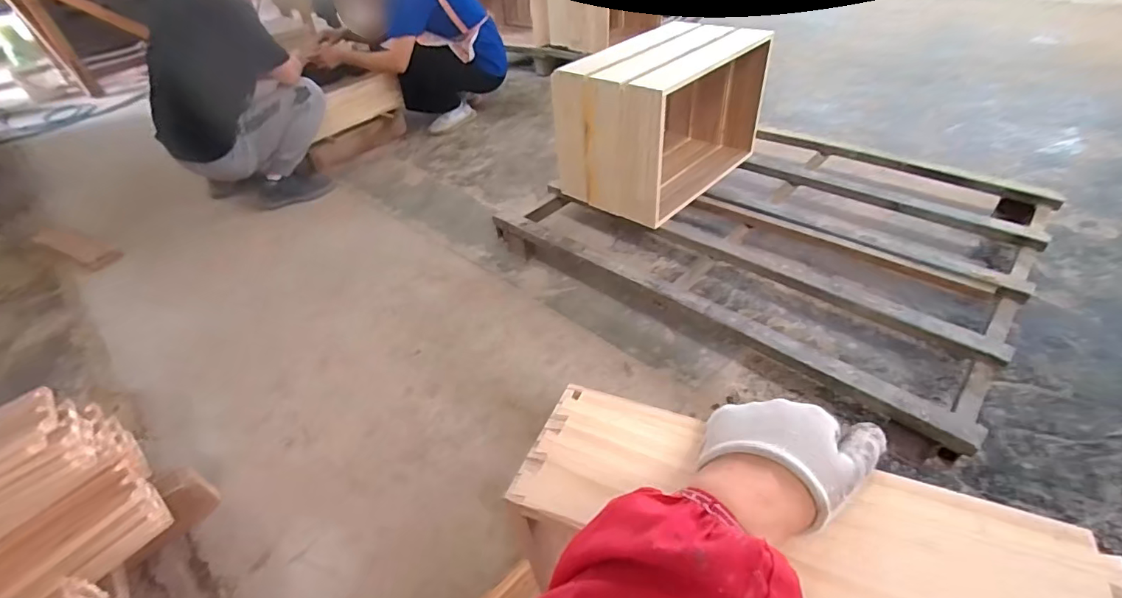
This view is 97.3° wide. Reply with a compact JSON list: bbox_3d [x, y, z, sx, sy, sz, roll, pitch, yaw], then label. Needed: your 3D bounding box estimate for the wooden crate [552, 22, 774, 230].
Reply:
[{"bbox_3d":[0.290,-0.514,1.411,0.359,0.370,0.540,30,53,33],"label":"wooden crate"}]

